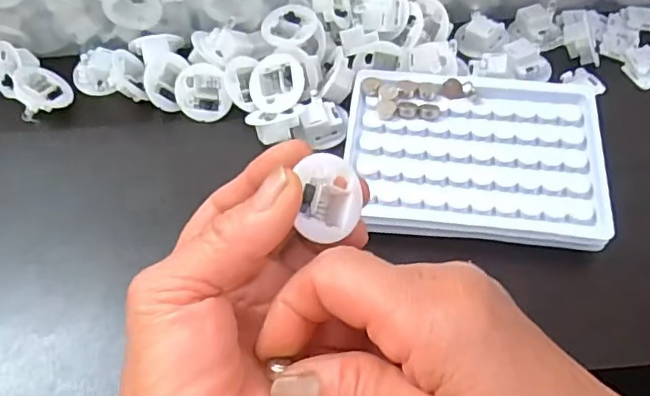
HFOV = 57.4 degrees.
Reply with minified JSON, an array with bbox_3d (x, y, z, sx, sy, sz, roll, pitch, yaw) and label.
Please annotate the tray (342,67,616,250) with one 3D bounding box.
[{"bbox_3d":[0.077,-0.026,0.311,0.128,0.014,0.099,6,58,6],"label":"tray"}]

